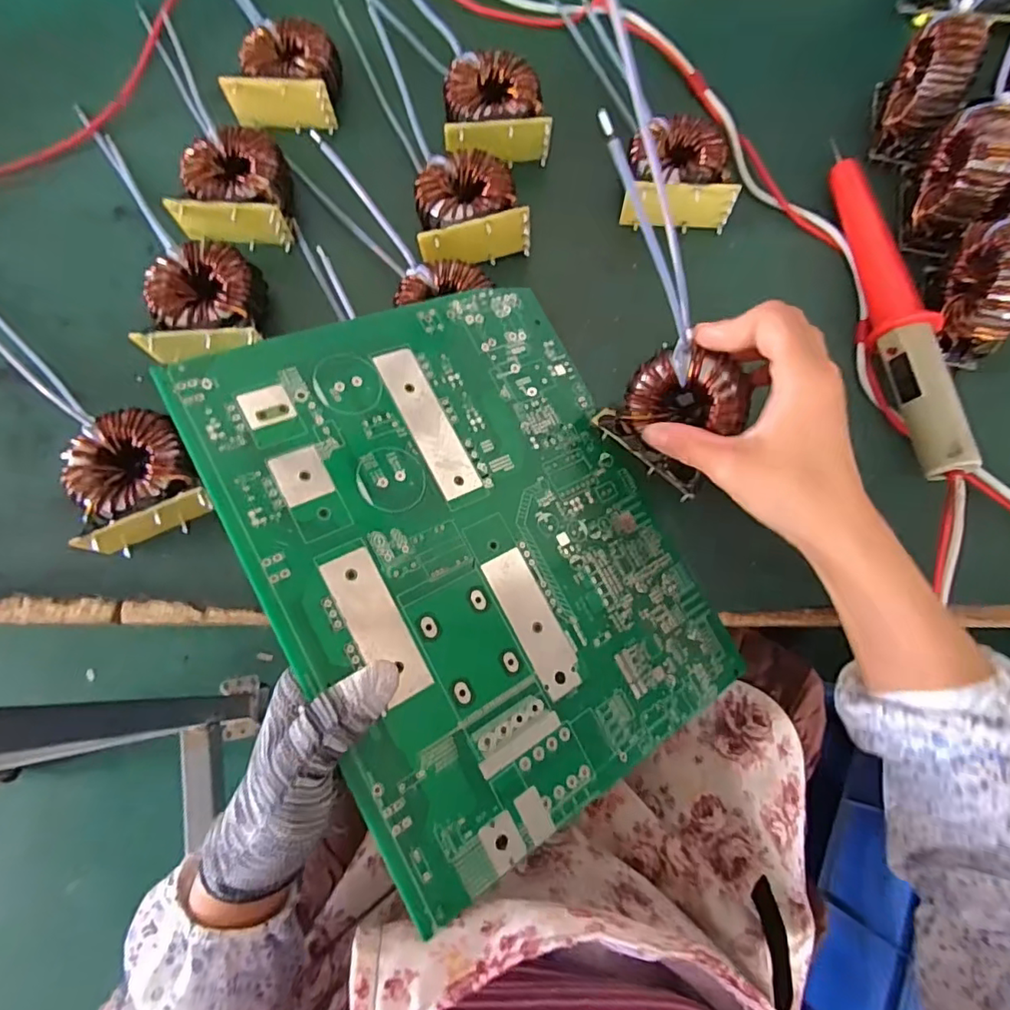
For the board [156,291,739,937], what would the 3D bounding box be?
[{"bbox_3d":[-0.012,0.017,0.311,0.223,0.004,0.281,-25,83,-28],"label":"board"}]

